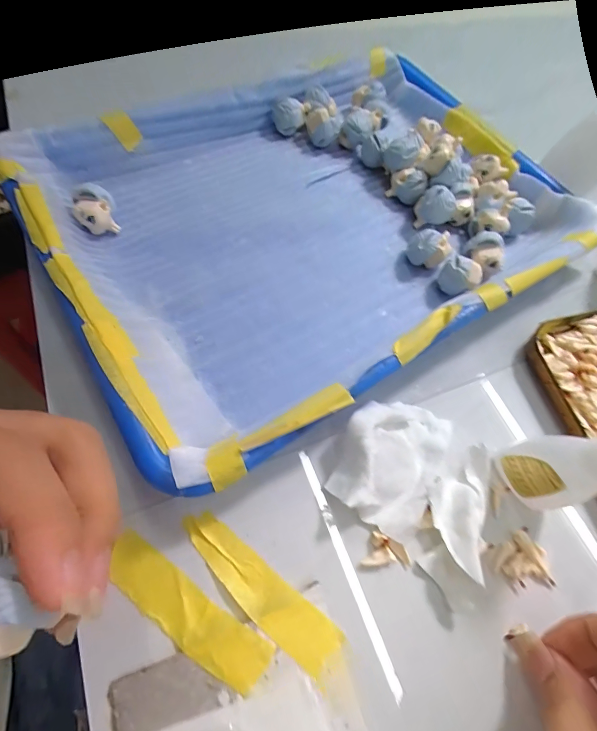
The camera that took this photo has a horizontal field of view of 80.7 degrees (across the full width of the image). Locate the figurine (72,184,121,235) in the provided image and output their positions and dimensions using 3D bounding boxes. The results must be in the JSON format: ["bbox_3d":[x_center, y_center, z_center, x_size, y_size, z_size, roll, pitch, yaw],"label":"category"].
[{"bbox_3d":[-0.128,-0.098,0.220,0.024,0.021,0.022,-24,70,-16],"label":"figurine"}]

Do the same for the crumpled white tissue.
[{"bbox_3d":[0.062,0.055,0.174,0.083,0.023,0.070,38,67,11],"label":"crumpled white tissue"}]

